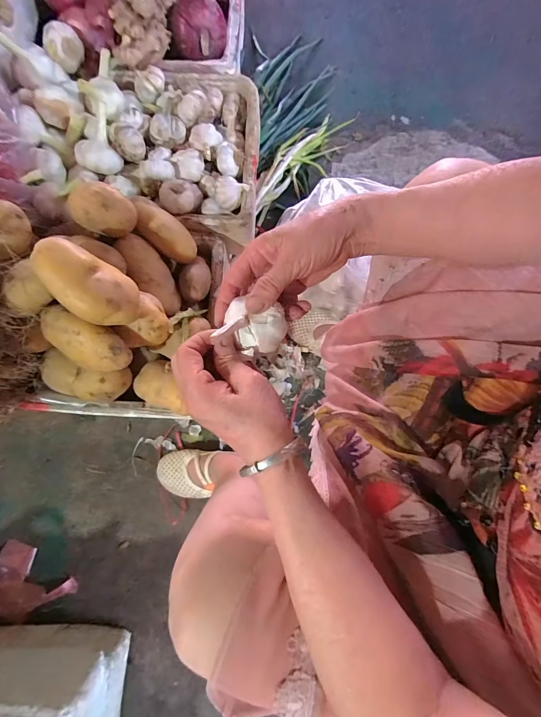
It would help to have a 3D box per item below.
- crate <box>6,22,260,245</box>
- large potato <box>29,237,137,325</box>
[{"bbox_3d":[-0.218,-0.379,0.570,0.396,0.133,0.293,7,78,-10],"label":"crate"},{"bbox_3d":[-0.220,-0.084,0.392,0.116,0.058,0.071,33,59,-30],"label":"large potato"}]

